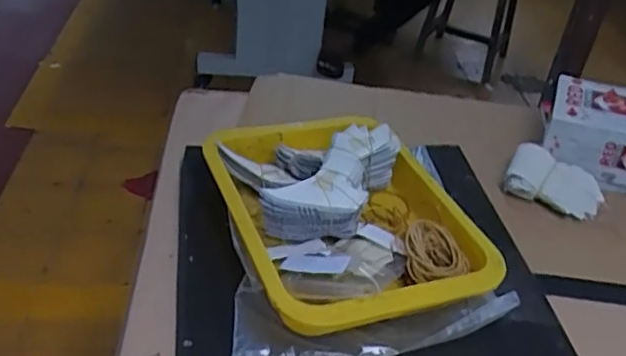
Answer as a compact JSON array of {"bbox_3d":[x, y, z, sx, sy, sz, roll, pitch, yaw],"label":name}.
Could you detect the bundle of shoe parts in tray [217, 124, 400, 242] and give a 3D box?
[{"bbox_3d":[0.008,0.007,0.584,0.156,0.072,0.123,-10,39,-22],"label":"bundle of shoe parts in tray"}]

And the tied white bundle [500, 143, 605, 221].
[{"bbox_3d":[0.258,0.004,0.677,0.096,0.034,0.060,21,38,19],"label":"tied white bundle"}]

